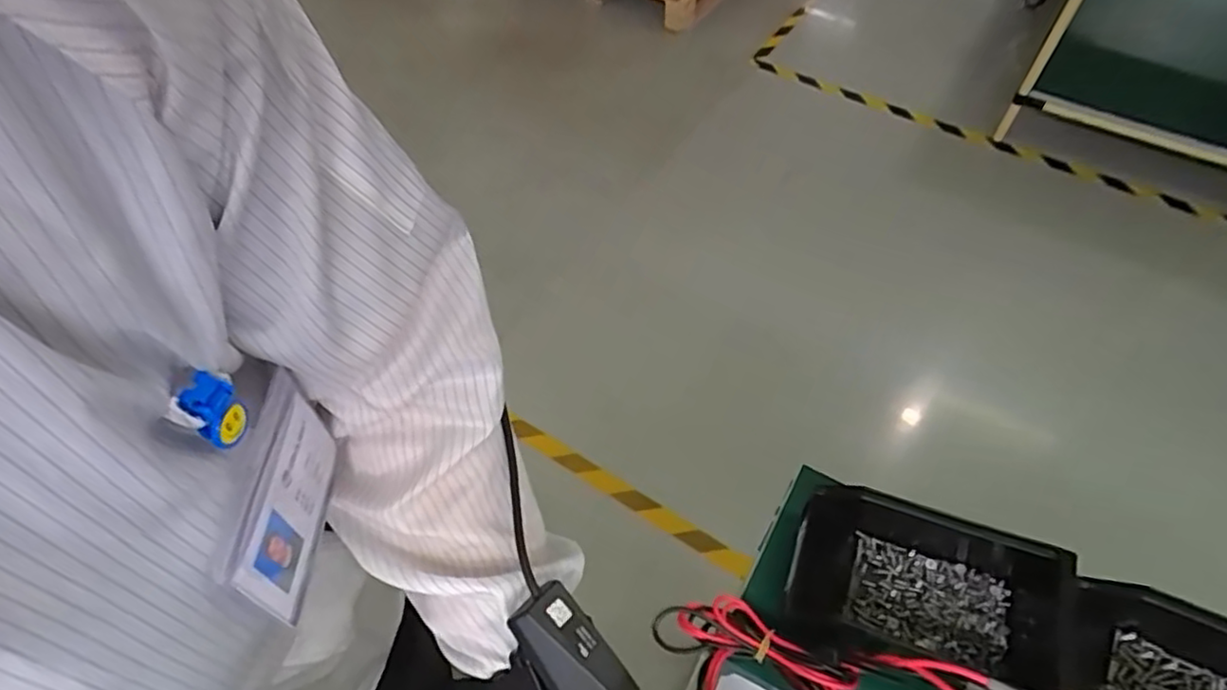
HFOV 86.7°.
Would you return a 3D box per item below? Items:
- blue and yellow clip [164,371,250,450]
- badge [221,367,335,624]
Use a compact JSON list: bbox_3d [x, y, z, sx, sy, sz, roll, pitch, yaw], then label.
[{"bbox_3d":[-0.147,0.024,0.241,0.010,0.030,0.021,10,56,8],"label":"blue and yellow clip"},{"bbox_3d":[-0.149,0.069,0.296,0.006,0.072,0.092,-1,55,1],"label":"badge"}]

